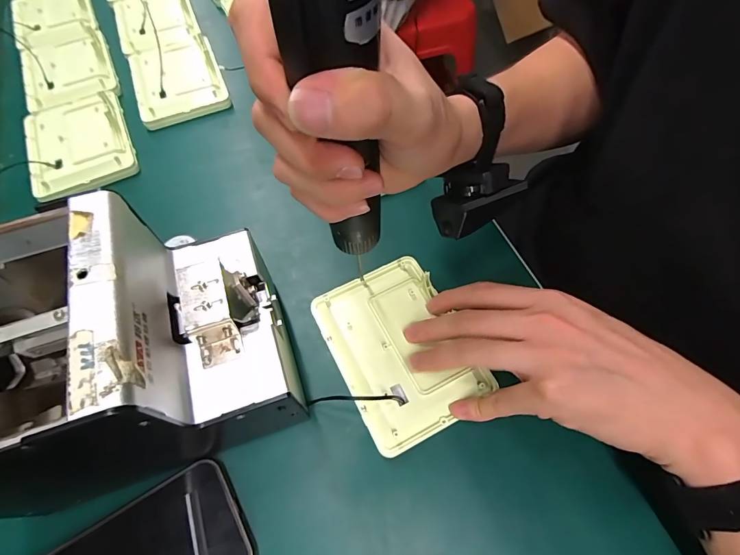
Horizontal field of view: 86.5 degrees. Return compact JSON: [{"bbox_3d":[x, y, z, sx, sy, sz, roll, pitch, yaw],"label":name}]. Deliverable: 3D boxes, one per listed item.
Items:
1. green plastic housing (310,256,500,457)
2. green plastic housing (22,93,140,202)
[{"bbox_3d":[0.021,0.051,0.304,0.095,0.013,0.133,-24,65,-11],"label":"green plastic housing"},{"bbox_3d":[-0.314,-0.147,0.421,0.099,0.017,0.134,-26,64,-10],"label":"green plastic housing"}]

